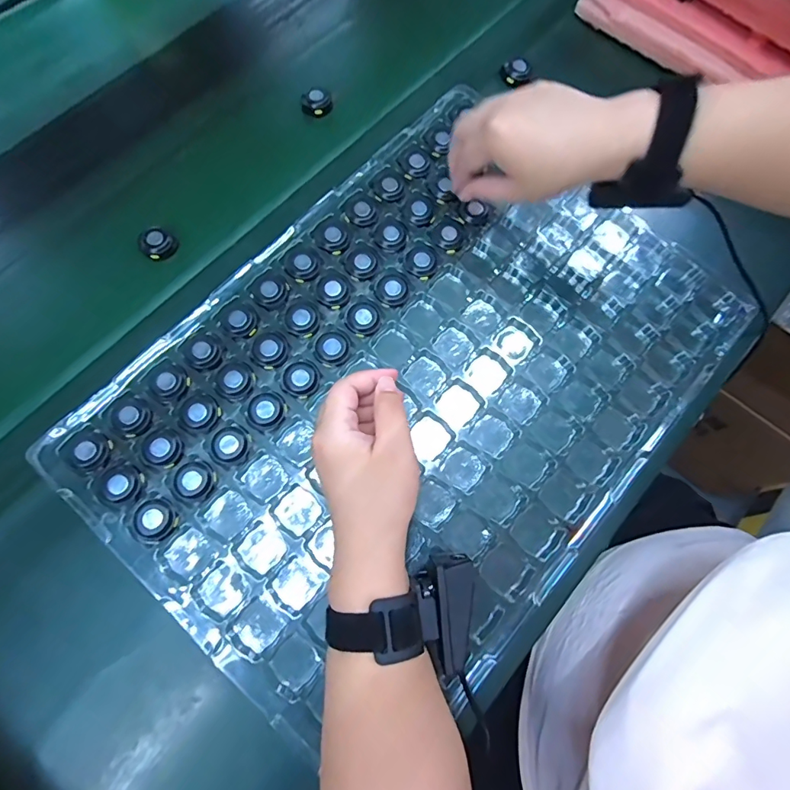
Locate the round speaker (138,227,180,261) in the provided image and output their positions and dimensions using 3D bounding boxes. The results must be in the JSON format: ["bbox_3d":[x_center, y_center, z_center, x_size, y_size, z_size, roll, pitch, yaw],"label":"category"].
[{"bbox_3d":[-0.213,-0.136,0.403,0.030,0.013,0.027,-38,77,-12],"label":"round speaker"}]

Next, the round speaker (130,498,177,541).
[{"bbox_3d":[-0.178,0.091,0.330,0.030,0.007,0.028,0,73,-1],"label":"round speaker"}]

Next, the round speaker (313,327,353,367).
[{"bbox_3d":[-0.052,-0.039,0.375,0.030,0.007,0.031,0,73,-1],"label":"round speaker"}]

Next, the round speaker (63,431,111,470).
[{"bbox_3d":[-0.227,0.041,0.331,0.027,0.005,0.028,36,76,9],"label":"round speaker"}]

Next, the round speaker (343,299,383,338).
[{"bbox_3d":[-0.027,-0.067,0.382,0.030,0.009,0.032,0,73,-1],"label":"round speaker"}]

